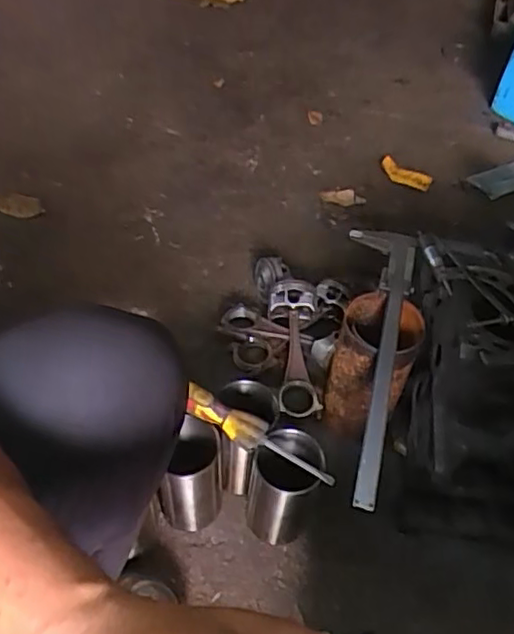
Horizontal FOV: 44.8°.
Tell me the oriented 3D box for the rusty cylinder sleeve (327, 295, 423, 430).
[{"bbox_3d":[0.145,0.065,0.805,0.098,0.168,0.103,22,50,14],"label":"rusty cylinder sleeve"}]

